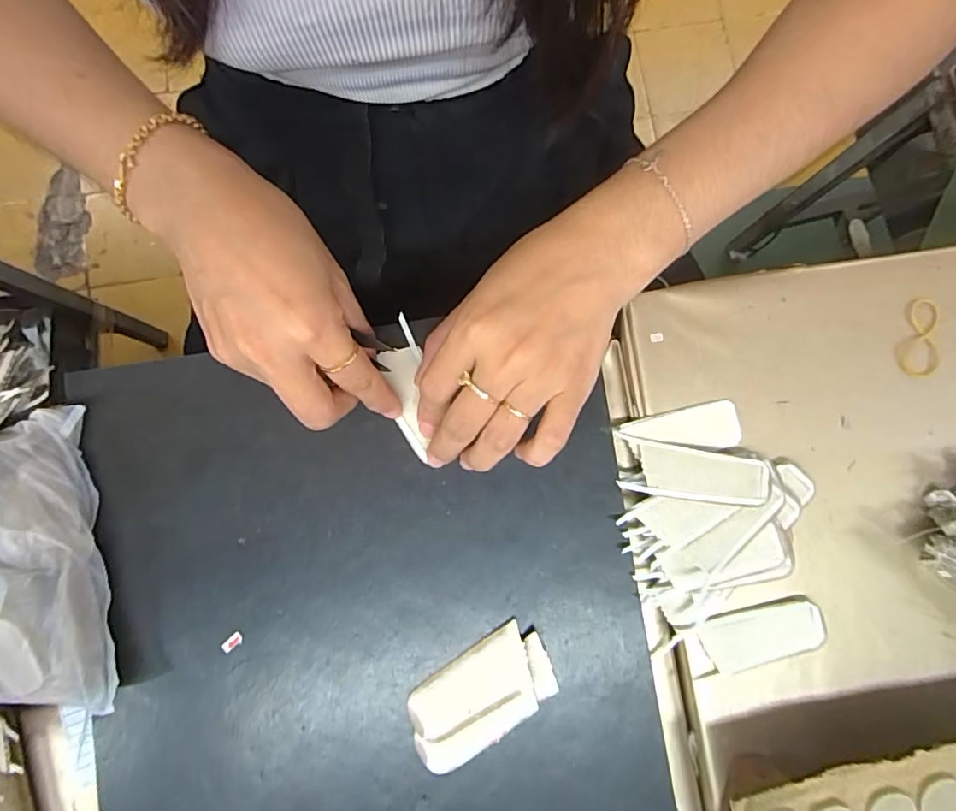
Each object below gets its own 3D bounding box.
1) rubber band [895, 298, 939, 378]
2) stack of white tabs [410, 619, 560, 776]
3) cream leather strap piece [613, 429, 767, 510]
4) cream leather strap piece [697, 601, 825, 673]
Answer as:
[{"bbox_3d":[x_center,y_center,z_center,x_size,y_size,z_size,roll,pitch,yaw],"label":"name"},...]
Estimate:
[{"bbox_3d":[0.276,-0.043,0.332,0.027,0.004,0.050,5,85,2],"label":"rubber band"},{"bbox_3d":[0.001,0.155,0.281,0.082,0.006,0.045,-33,86,-4],"label":"stack of white tabs"},{"bbox_3d":[0.123,0.039,0.304,0.080,0.009,0.032,12,85,0],"label":"cream leather strap piece"},{"bbox_3d":[0.165,0.133,0.307,0.066,0.009,0.030,-14,85,-2],"label":"cream leather strap piece"}]

